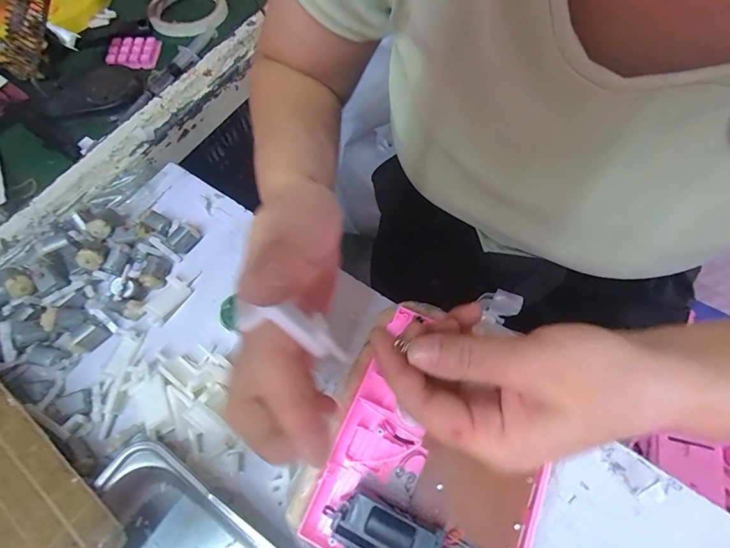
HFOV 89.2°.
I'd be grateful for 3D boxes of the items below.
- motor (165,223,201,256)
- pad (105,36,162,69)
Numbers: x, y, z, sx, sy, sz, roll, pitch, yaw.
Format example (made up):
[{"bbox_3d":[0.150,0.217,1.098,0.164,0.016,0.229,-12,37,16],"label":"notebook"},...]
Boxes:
[{"bbox_3d":[-0.170,-0.033,0.348,0.017,0.017,0.027,30,69,12],"label":"motor"},{"bbox_3d":[-0.284,-0.273,0.455,0.059,0.009,0.045,5,66,2],"label":"pad"}]

